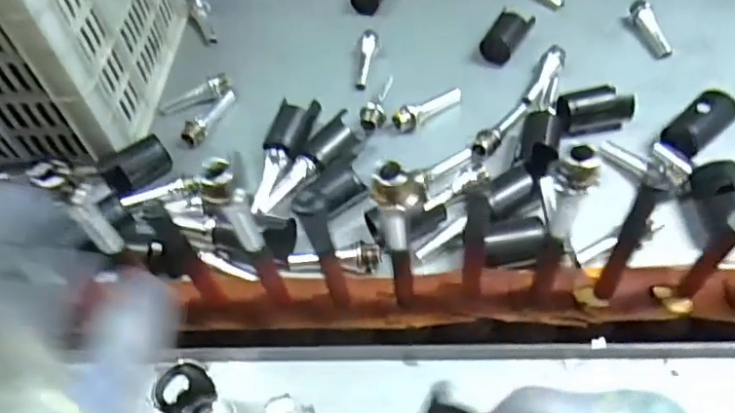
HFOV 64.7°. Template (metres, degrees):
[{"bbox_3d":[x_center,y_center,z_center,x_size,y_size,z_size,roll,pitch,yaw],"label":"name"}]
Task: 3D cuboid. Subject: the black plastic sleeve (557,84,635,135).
[{"bbox_3d":[0.226,-0.101,0.576,0.074,0.029,0.042,-11,57,-12],"label":"black plastic sleeve"}]

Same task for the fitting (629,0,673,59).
[{"bbox_3d":[0.319,-0.204,0.652,0.022,0.019,0.083,-3,56,-7],"label":"fitting"}]

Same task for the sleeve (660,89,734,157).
[{"bbox_3d":[0.319,-0.079,0.559,0.080,0.034,0.039,-35,65,-25],"label":"sleeve"}]

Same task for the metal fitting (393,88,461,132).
[{"bbox_3d":[0.064,-0.103,0.621,0.078,0.027,0.019,-30,63,-23],"label":"metal fitting"}]

